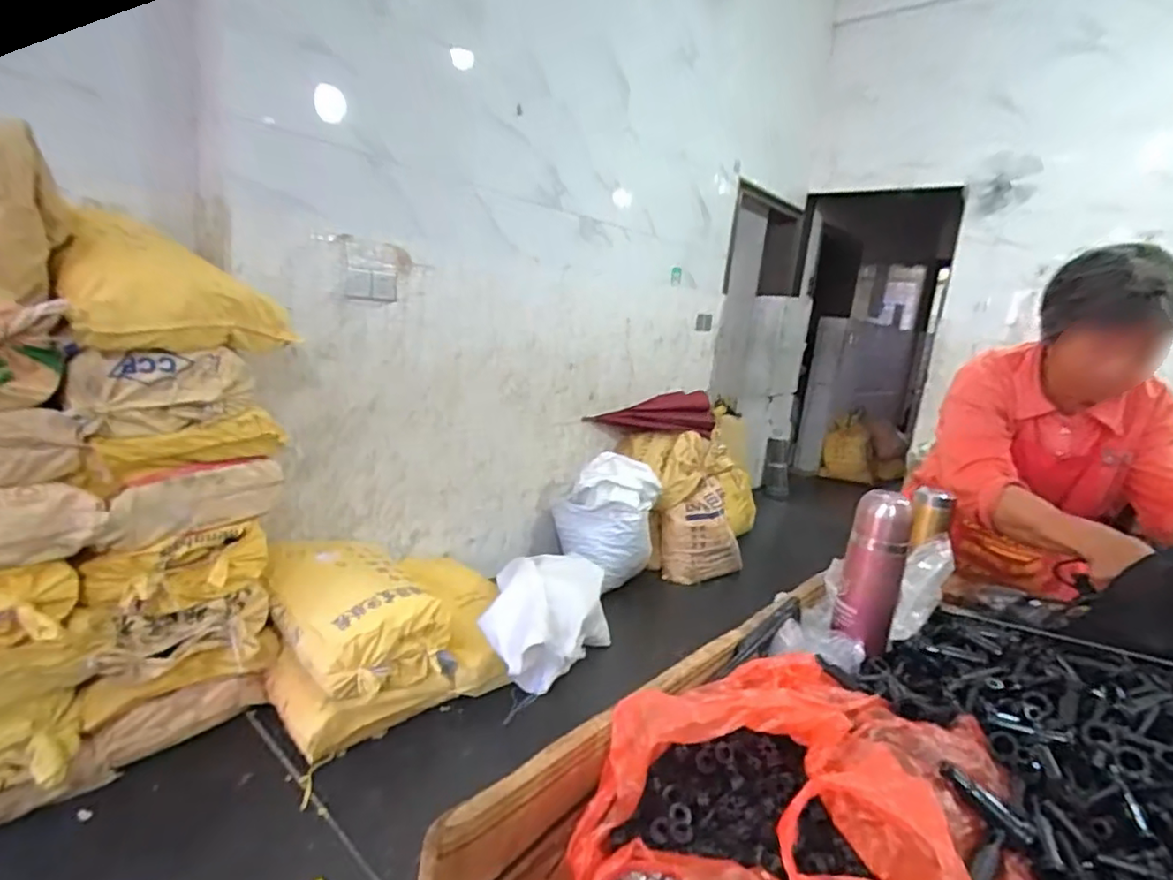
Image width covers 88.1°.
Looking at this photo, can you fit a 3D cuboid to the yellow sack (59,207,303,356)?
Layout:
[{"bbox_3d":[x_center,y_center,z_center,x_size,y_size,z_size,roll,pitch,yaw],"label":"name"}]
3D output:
[{"bbox_3d":[-0.950,-0.358,1.432,0.435,0.260,0.403,-4,16,-40],"label":"yellow sack"}]

